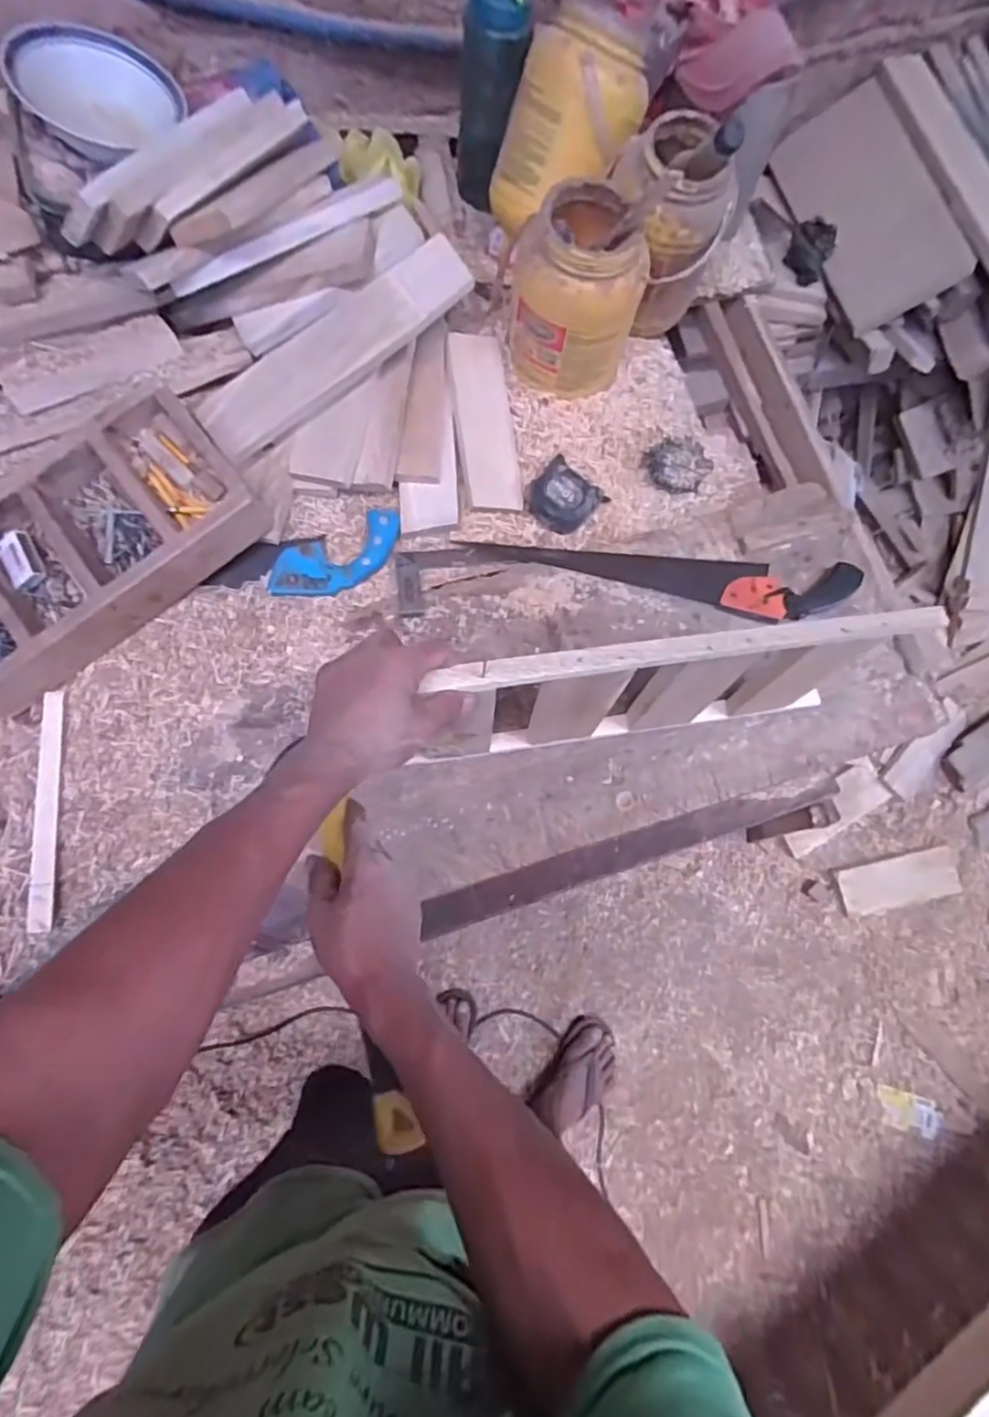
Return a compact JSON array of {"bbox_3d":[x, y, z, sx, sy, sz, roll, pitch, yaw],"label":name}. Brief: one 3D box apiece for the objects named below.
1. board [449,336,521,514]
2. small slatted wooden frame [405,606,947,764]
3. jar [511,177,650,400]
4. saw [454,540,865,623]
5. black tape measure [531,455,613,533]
[{"bbox_3d":[-0.012,-0.372,0.840,0.075,0.007,0.224,-8,90,-12],"label":"board"},{"bbox_3d":[0.164,-0.015,0.662,0.459,0.243,0.029,-9,71,-5],"label":"small slatted wooden frame"},{"bbox_3d":[0.103,-0.519,0.810,0.149,0.203,0.149,1,71,-2],"label":"jar"},{"bbox_3d":[0.210,-0.166,0.812,0.483,0.025,0.090,8,71,1],"label":"saw"},{"bbox_3d":[0.092,-0.278,0.845,0.083,0.035,0.082,36,73,10],"label":"black tape measure"}]

